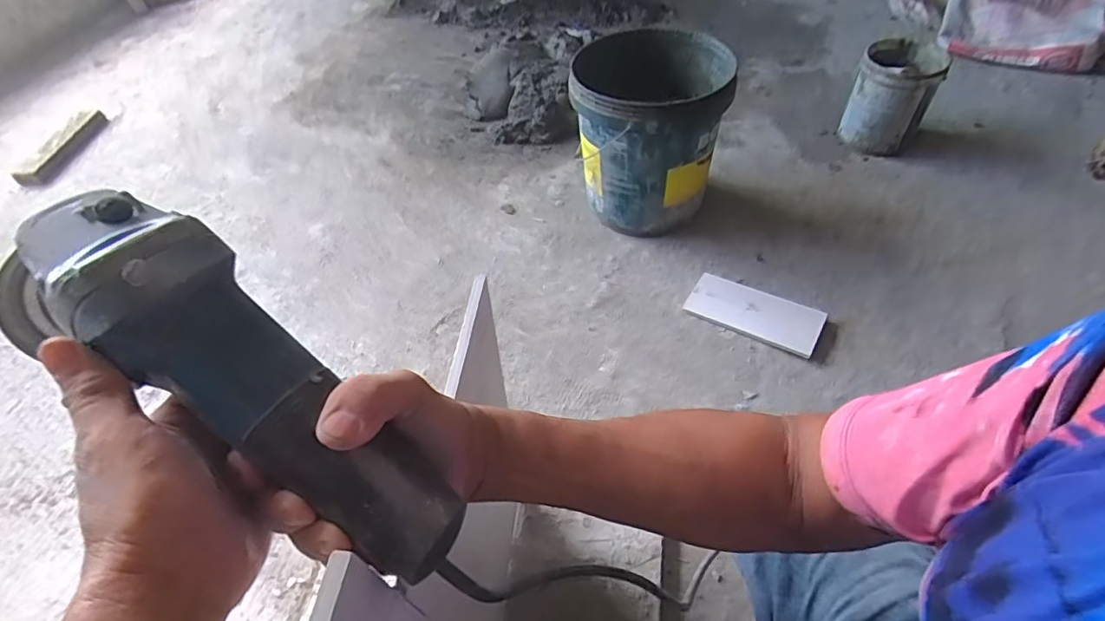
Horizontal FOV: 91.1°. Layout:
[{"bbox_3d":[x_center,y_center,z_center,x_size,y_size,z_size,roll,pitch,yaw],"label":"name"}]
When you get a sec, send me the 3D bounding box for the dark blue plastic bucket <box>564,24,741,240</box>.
[{"bbox_3d":[0.194,-0.356,1.142,0.294,0.338,0.273,-3,52,4],"label":"dark blue plastic bucket"}]

